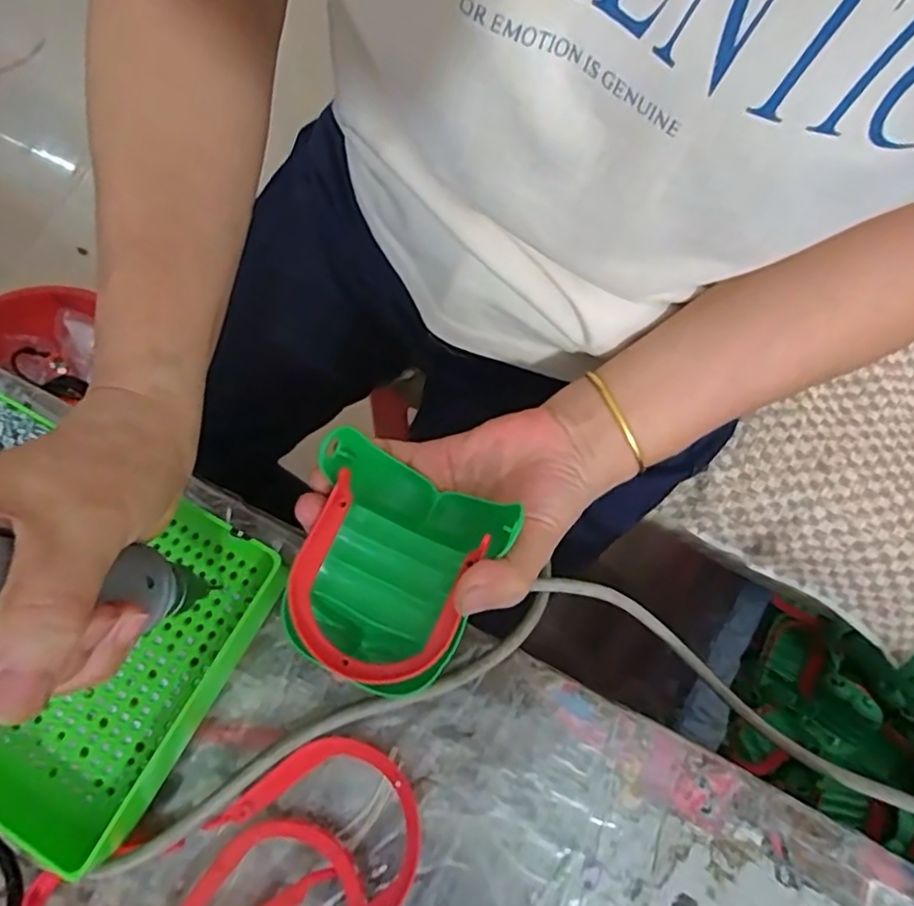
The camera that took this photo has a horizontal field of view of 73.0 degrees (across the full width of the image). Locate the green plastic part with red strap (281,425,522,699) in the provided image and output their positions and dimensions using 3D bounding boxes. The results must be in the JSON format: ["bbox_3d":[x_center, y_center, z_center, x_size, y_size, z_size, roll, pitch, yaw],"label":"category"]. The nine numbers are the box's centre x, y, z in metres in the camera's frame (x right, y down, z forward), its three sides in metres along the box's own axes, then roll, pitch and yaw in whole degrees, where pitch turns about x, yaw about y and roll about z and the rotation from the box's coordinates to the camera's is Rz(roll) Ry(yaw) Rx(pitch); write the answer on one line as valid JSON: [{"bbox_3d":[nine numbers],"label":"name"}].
[{"bbox_3d":[-0.031,0.051,0.277,0.086,0.049,0.097,24,75,9],"label":"green plastic part with red strap"}]

